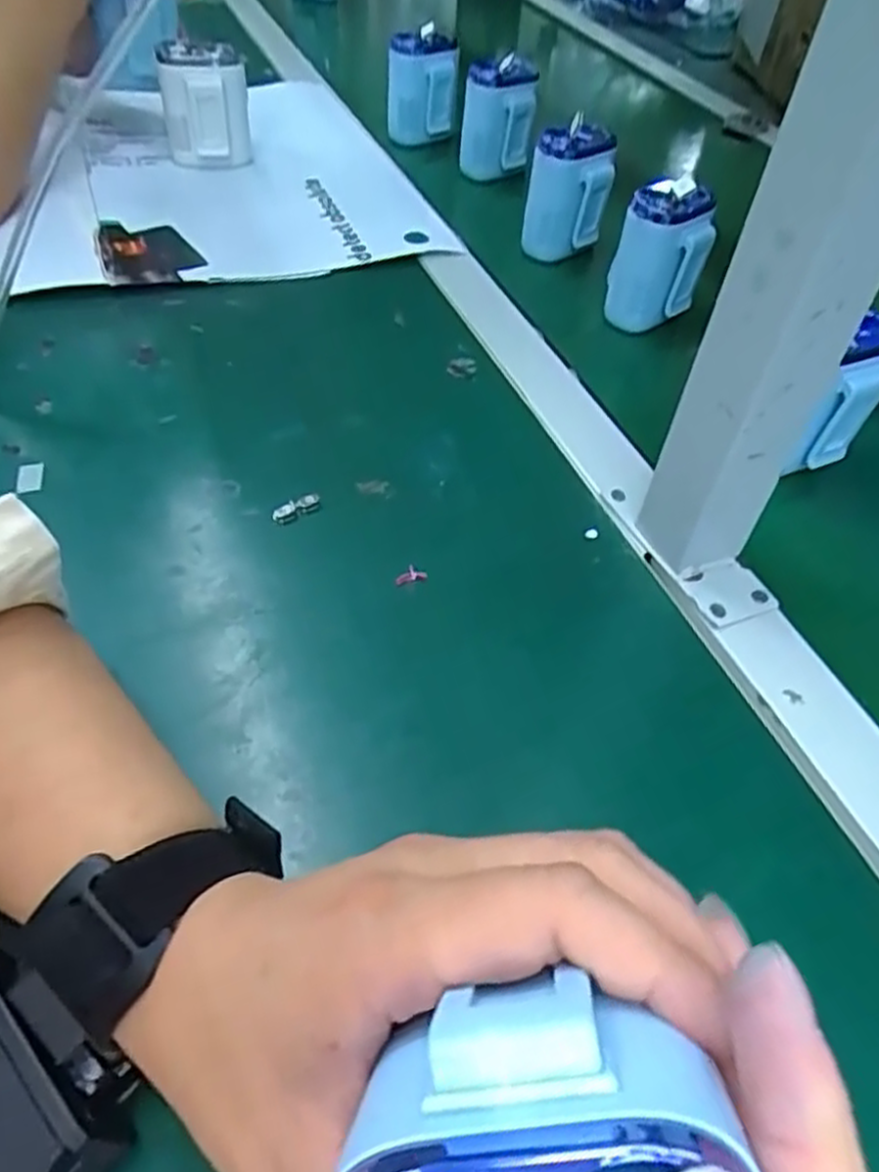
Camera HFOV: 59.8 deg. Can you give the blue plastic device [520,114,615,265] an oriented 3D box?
[{"bbox_3d":[0.094,-0.285,0.560,0.057,0.086,0.037,13,49,6],"label":"blue plastic device"}]

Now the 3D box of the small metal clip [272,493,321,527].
[{"bbox_3d":[-0.071,-0.039,0.385,0.025,0.007,0.008,-30,58,-28],"label":"small metal clip"}]

